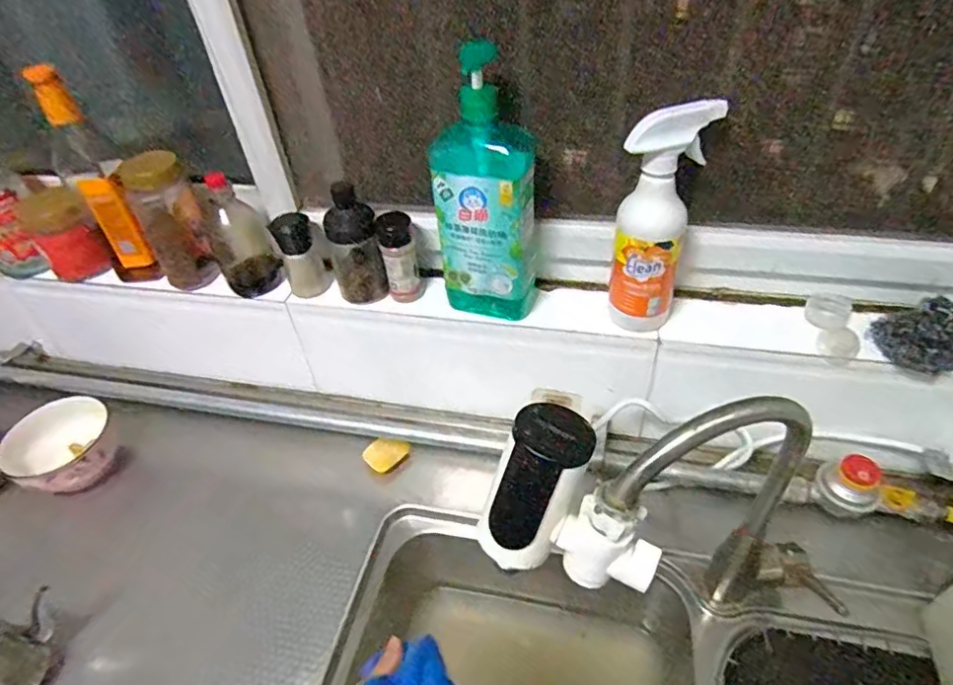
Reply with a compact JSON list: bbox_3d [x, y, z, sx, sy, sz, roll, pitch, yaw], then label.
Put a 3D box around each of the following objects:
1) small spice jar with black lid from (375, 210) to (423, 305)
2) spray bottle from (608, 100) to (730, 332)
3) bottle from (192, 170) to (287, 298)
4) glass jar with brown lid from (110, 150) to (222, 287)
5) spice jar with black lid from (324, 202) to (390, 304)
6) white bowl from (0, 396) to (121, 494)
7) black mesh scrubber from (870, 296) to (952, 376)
[{"bbox_3d":[-0.088,-0.094,0.657,0.038,0.115,0.036,-4,43,3],"label":"small spice jar with black lid"},{"bbox_3d":[0.174,-0.112,0.560,0.079,0.235,0.064,0,35,2],"label":"spray bottle"},{"bbox_3d":[-0.288,-0.129,0.693,0.070,0.140,0.079,-24,46,-18],"label":"bottle"},{"bbox_3d":[-0.374,-0.145,0.701,0.069,0.154,0.068,-28,47,-22],"label":"glass jar with brown lid"},{"bbox_3d":[-0.139,-0.102,0.663,0.053,0.118,0.050,-4,43,3],"label":"spice jar with black lid"},{"bbox_3d":[-0.562,0.148,0.782,0.123,0.073,0.129,-4,43,3],"label":"white bowl"},{"bbox_3d":[0.423,-0.009,0.538,0.057,0.052,0.075,-28,47,-22],"label":"black mesh scrubber"}]

